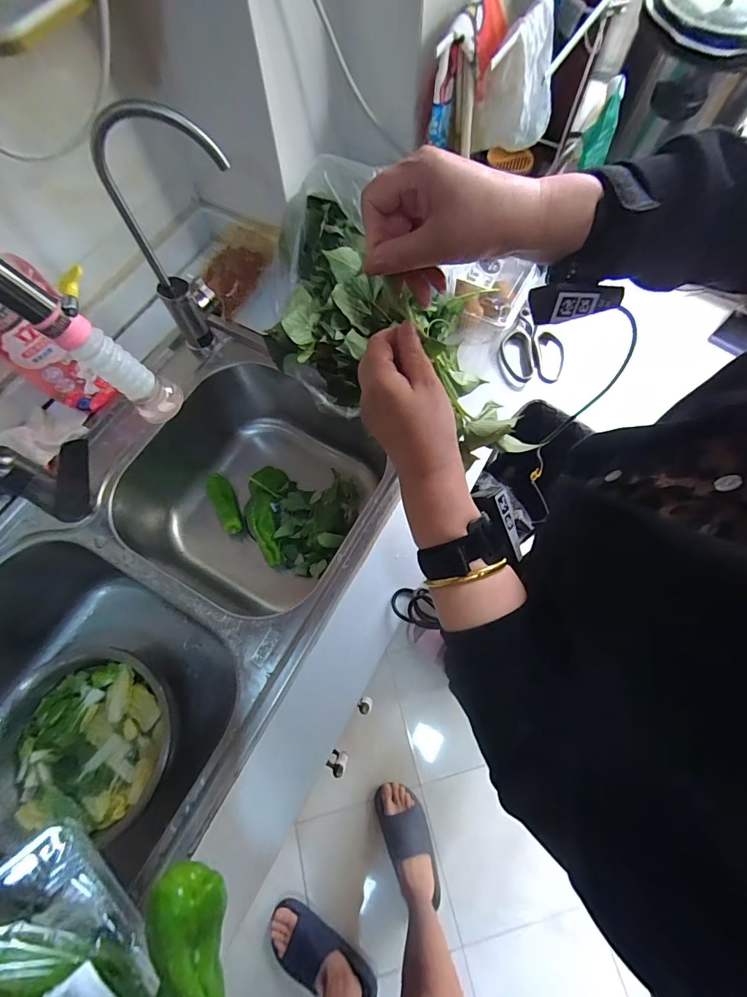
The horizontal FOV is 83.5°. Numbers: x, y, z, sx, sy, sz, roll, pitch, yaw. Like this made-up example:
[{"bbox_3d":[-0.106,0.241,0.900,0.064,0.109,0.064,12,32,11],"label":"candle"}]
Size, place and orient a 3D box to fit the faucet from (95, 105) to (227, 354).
[{"bbox_3d":[-0.217,-0.310,0.514,0.135,0.283,0.067,-10,70,-3],"label":"faucet"}]

